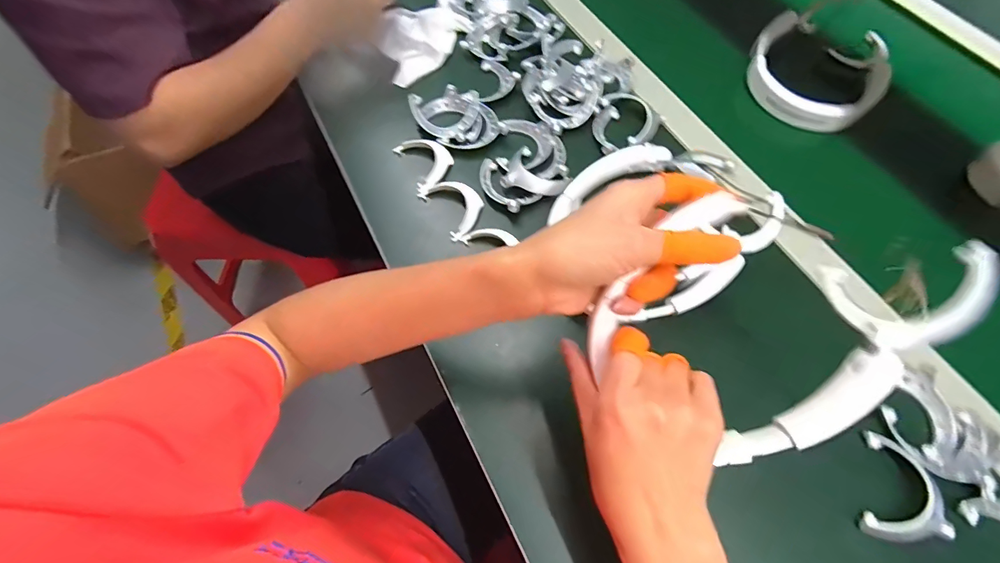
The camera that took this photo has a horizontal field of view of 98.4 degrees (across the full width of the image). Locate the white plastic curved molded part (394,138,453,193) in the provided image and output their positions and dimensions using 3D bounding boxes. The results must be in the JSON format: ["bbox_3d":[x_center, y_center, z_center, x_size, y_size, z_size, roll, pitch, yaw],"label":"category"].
[{"bbox_3d":[-0.078,-0.133,0.462,0.049,0.010,0.069,-26,66,-14],"label":"white plastic curved molded part"}]

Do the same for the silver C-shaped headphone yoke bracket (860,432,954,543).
[{"bbox_3d":[0.300,0.156,0.316,0.053,0.015,0.072,21,64,10],"label":"silver C-shaped headphone yoke bracket"}]

